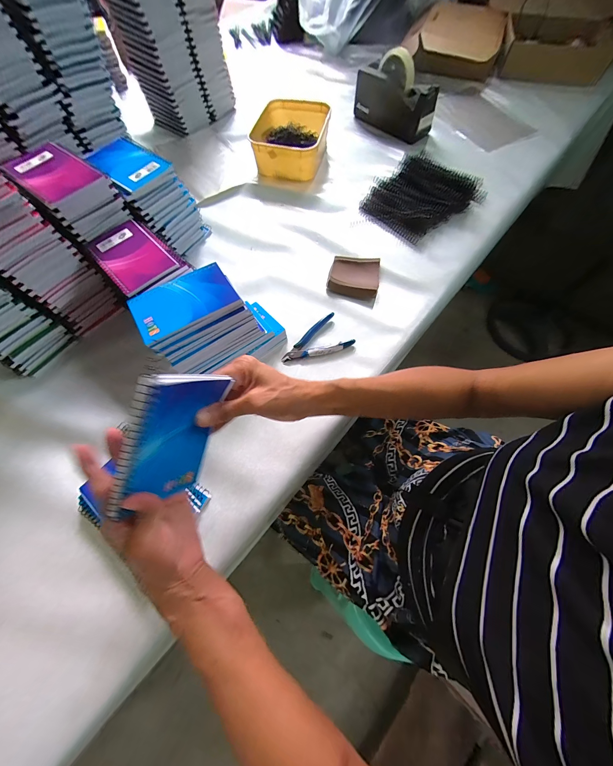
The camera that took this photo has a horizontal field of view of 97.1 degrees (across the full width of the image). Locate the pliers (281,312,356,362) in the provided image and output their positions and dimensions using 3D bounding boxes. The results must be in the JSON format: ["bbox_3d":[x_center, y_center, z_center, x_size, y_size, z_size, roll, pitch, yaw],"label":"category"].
[{"bbox_3d":[0.012,-0.065,0.444,0.113,0.010,0.067,-29,69,-11],"label":"pliers"}]

